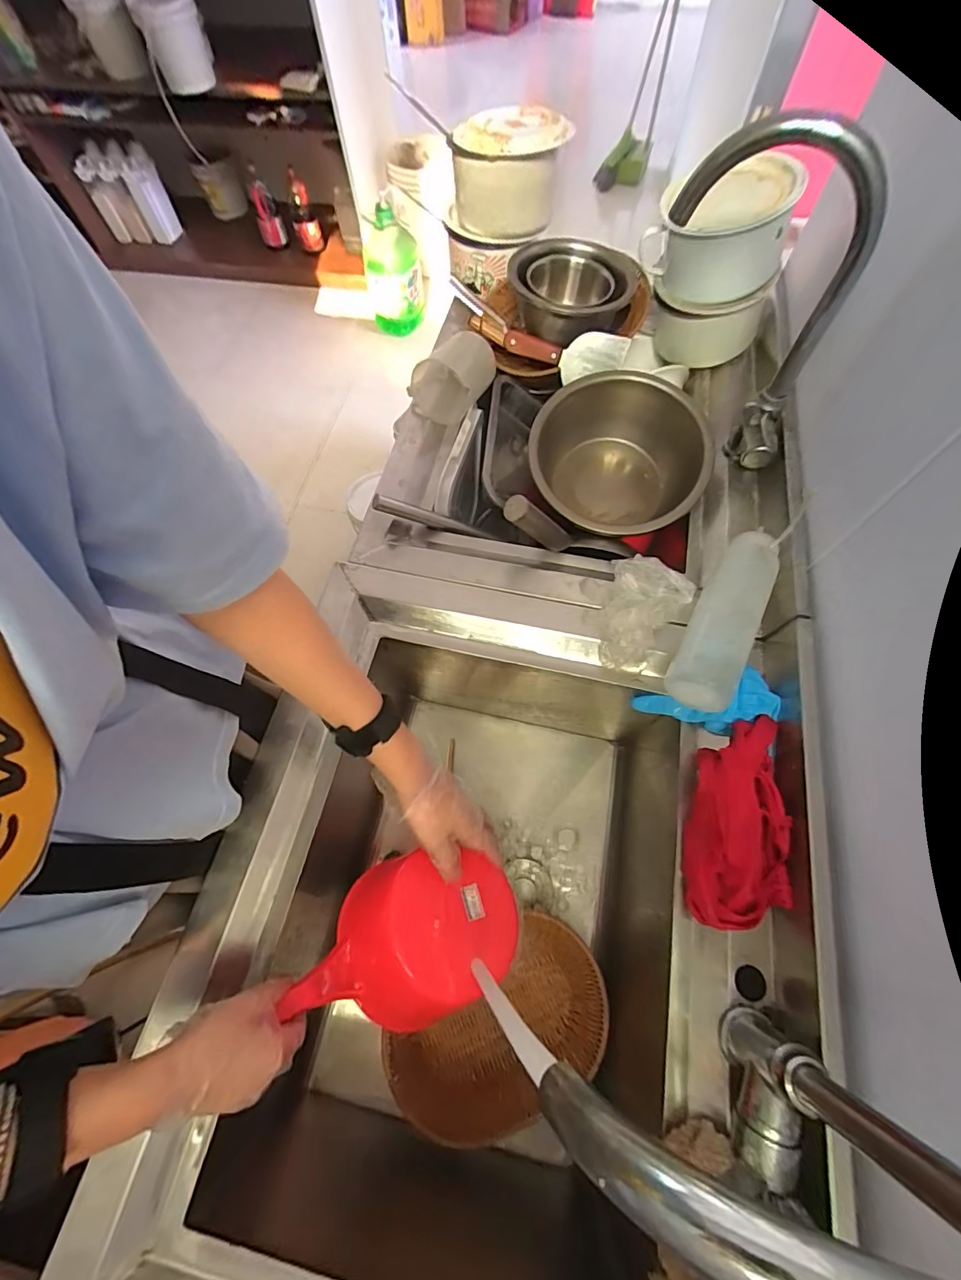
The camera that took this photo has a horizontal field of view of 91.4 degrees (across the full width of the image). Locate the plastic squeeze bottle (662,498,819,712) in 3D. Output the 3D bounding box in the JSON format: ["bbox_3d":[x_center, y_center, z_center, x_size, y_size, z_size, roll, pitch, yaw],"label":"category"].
[{"bbox_3d":[0.280,-0.033,0.528,0.066,0.083,0.227,30,69,13],"label":"plastic squeeze bottle"}]

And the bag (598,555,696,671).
[{"bbox_3d":[0.198,-0.033,0.562,0.092,0.034,0.139,15,66,7],"label":"bag"}]

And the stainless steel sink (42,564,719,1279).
[{"bbox_3d":[-0.011,0.317,0.579,0.507,0.303,0.687,10,66,5],"label":"stainless steel sink"}]

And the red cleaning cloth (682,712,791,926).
[{"bbox_3d":[0.249,0.171,0.458,0.076,0.047,0.193,9,66,4],"label":"red cleaning cloth"}]

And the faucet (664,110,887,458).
[{"bbox_3d":[0.315,-0.379,0.553,0.222,0.323,0.086,38,71,16],"label":"faucet"}]

